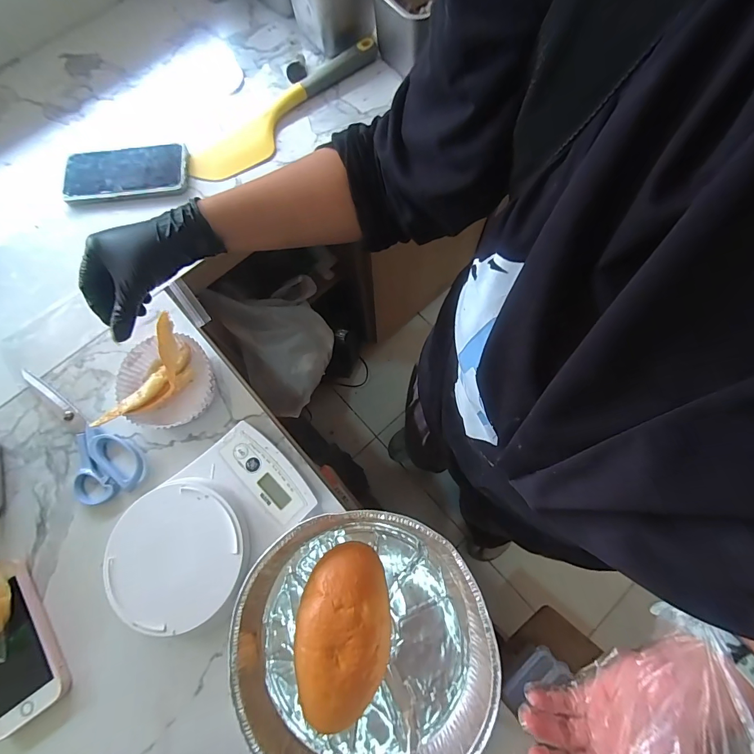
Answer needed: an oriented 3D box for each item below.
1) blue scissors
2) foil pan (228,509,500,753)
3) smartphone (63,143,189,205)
[{"bbox_3d":[-0.330,0.056,0.417,0.065,0.014,0.192,-44,77,-11],"label":"blue scissors"},{"bbox_3d":[-0.013,0.236,0.337,0.213,0.043,0.214,0,73,2],"label":"foil pan"},{"bbox_3d":[-0.337,-0.275,0.512,0.157,0.012,0.074,-7,81,-2],"label":"smartphone"}]

